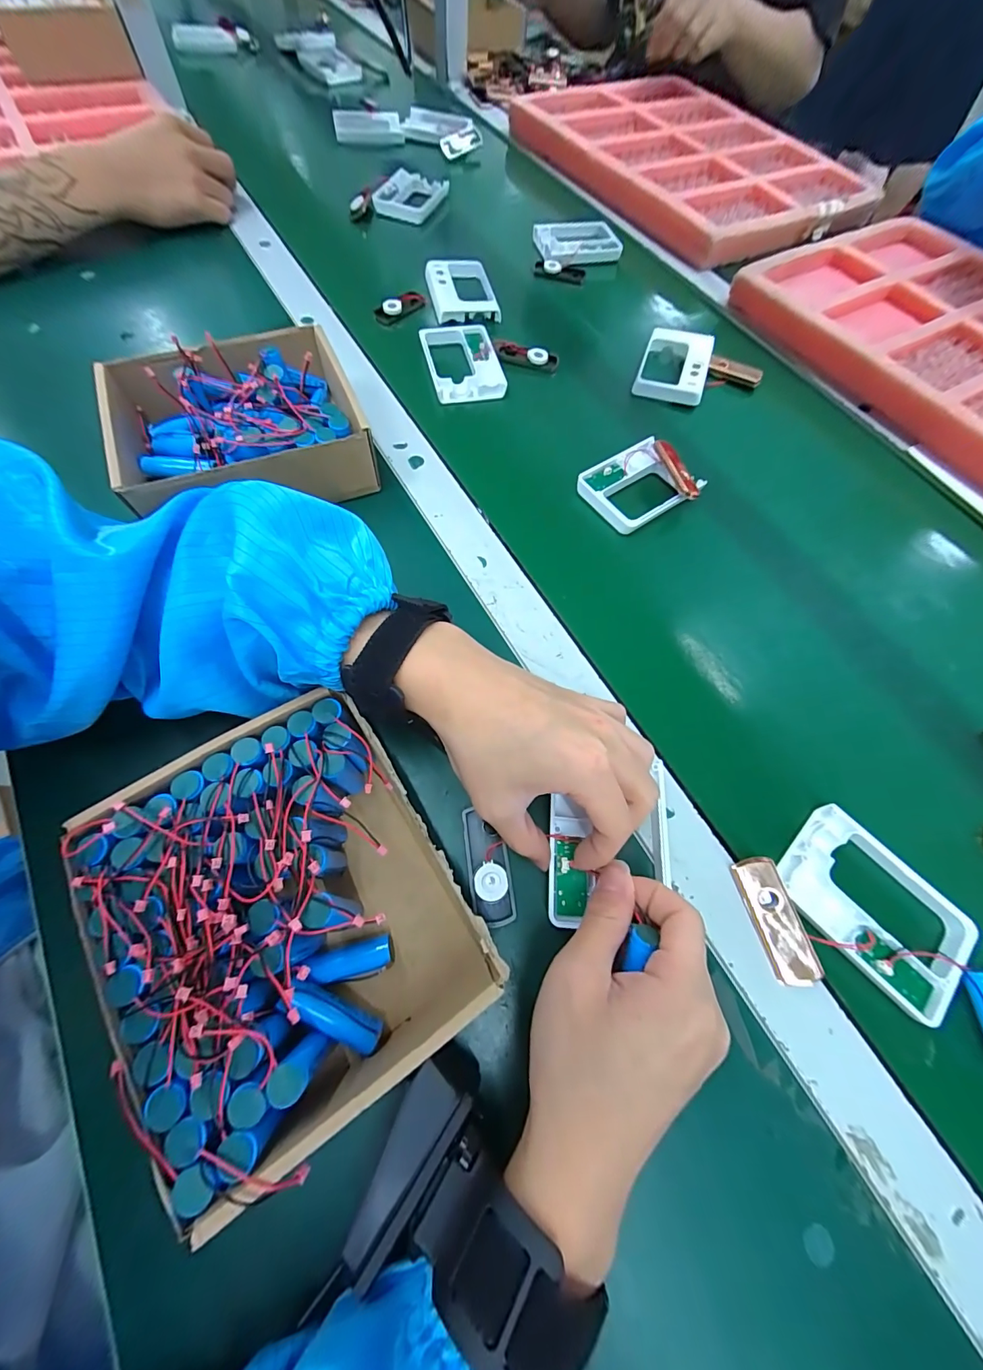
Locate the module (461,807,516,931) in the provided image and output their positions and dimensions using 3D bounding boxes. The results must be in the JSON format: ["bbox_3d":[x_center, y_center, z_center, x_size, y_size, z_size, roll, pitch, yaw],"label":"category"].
[{"bbox_3d":[-0.002,0.101,0.244,0.023,0.004,0.060,-6,68,-5],"label":"module"}]

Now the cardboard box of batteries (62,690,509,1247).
[{"bbox_3d":[-0.094,0.104,0.208,0.135,0.062,0.161,-31,72,-14],"label":"cardboard box of batteries"}]

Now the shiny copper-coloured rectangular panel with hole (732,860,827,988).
[{"bbox_3d":[0.156,0.129,0.240,0.021,0.012,0.062,-12,69,-8],"label":"shiny copper-coloured rectangular panel with hole"}]

